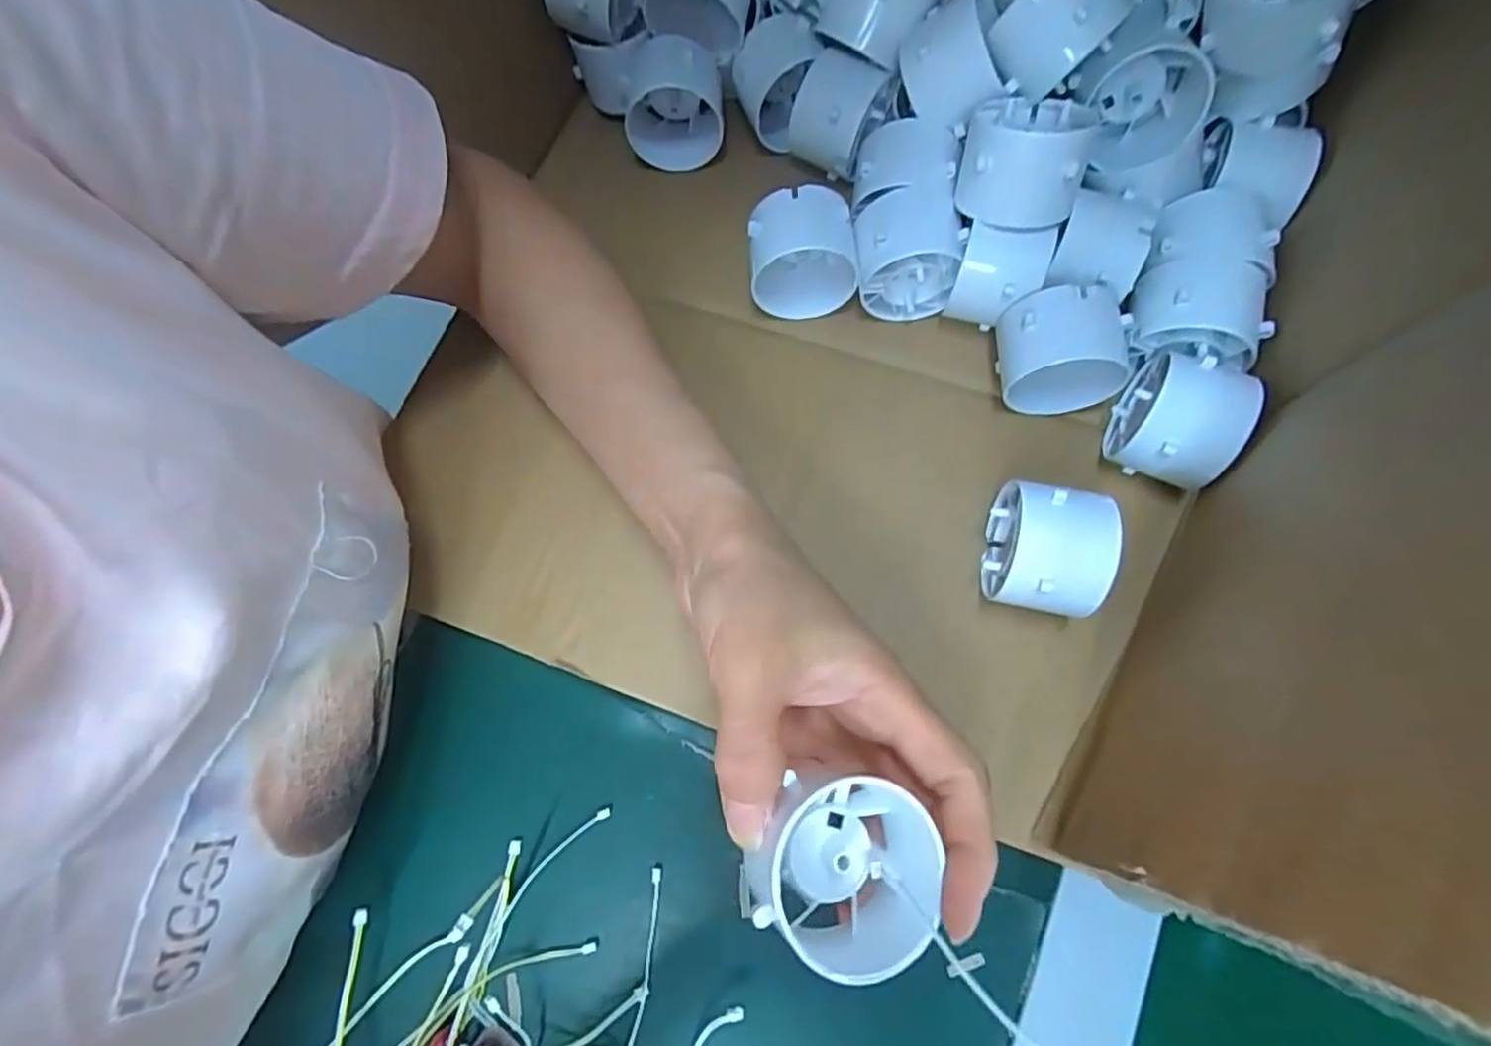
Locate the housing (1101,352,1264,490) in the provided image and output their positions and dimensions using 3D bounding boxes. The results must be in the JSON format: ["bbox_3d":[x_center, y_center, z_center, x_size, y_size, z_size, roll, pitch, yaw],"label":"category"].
[{"bbox_3d":[0.178,-0.043,0.271,0.037,0.050,0.048,23,75,7],"label":"housing"}]

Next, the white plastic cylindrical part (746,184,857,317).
[{"bbox_3d":[0.026,-0.123,0.301,0.046,0.053,0.033,-2,73,0],"label":"white plastic cylindrical part"}]

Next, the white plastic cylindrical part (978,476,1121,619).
[{"bbox_3d":[0.117,0.011,0.257,0.041,0.049,0.050,14,74,4],"label":"white plastic cylindrical part"}]

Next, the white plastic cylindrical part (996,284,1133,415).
[{"bbox_3d":[0.134,-0.074,0.282,0.050,0.050,0.038,-2,73,0],"label":"white plastic cylindrical part"}]

